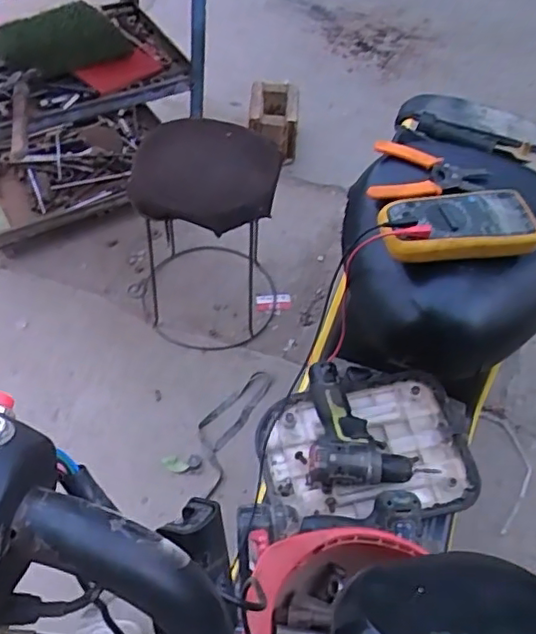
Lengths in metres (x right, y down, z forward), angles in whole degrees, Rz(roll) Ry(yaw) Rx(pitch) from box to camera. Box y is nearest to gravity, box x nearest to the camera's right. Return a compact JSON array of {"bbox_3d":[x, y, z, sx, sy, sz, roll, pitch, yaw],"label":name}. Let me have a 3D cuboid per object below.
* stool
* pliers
[{"bbox_3d":[-0.127,-0.187,1.379,0.302,0.413,0.320,-4,54,-5],"label":"stool"},{"bbox_3d":[0.199,-0.175,0.775,0.147,0.025,0.088,21,55,12],"label":"pliers"}]

